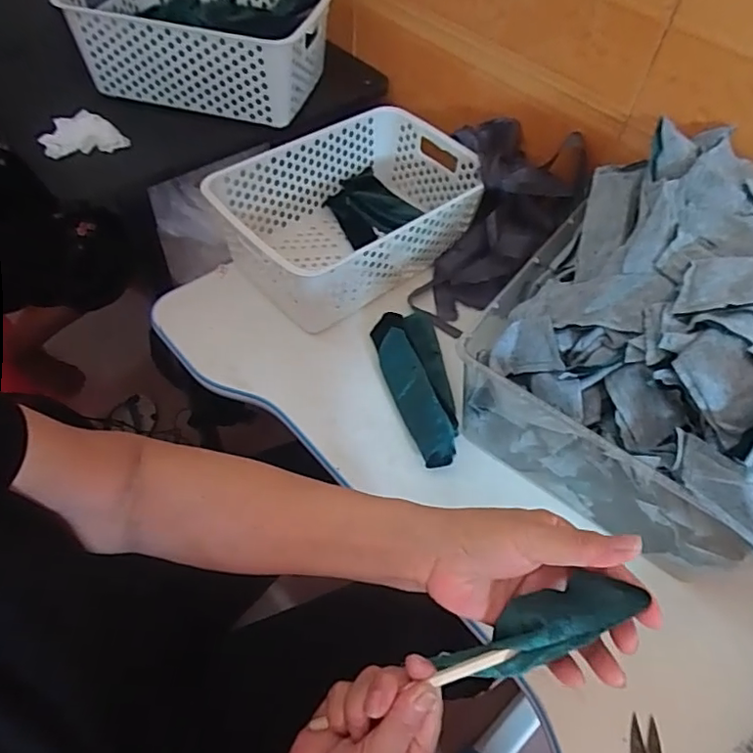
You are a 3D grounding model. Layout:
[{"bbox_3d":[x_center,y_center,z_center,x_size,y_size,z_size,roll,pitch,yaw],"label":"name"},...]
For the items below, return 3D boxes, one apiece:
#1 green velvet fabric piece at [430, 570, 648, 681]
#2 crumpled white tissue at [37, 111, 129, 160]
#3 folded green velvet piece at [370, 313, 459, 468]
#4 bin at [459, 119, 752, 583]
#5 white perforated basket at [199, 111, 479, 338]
[{"bbox_3d":[0.090,0.155,0.338,0.131,0.023,0.034,-38,55,21],"label":"green velvet fabric piece"},{"bbox_3d":[-0.364,-0.301,0.701,0.097,0.030,0.048,-9,55,-8],"label":"crumpled white tissue"},{"bbox_3d":[0.045,0.004,0.601,0.068,0.032,0.197,-8,55,-8],"label":"folded green velvet piece"},{"bbox_3d":[0.283,-0.019,0.500,0.331,0.210,0.311,38,62,23],"label":"bin"},{"bbox_3d":[-0.031,-0.200,0.697,0.294,0.107,0.208,-34,62,-23],"label":"white perforated basket"}]

